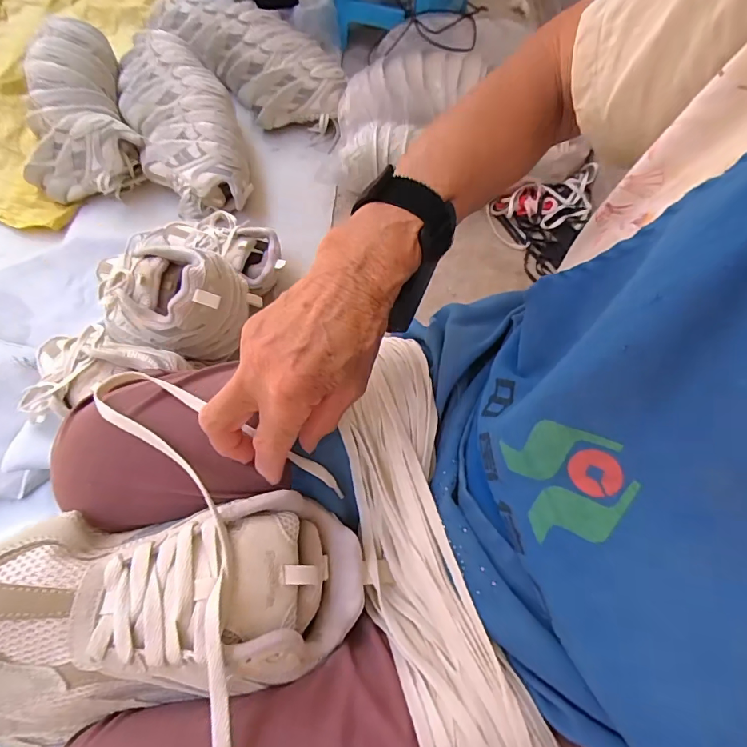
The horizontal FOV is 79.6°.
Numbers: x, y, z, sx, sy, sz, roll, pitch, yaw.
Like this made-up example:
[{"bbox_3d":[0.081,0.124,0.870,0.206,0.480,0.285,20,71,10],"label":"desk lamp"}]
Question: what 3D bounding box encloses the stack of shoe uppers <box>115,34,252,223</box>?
[{"bbox_3d":[-0.410,-0.540,0.944,0.207,0.121,0.503,-22,68,-13],"label":"stack of shoe uppers"}]

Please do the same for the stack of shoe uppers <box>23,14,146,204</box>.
[{"bbox_3d":[-0.632,-0.539,0.941,0.226,0.162,0.424,-21,68,-12],"label":"stack of shoe uppers"}]

